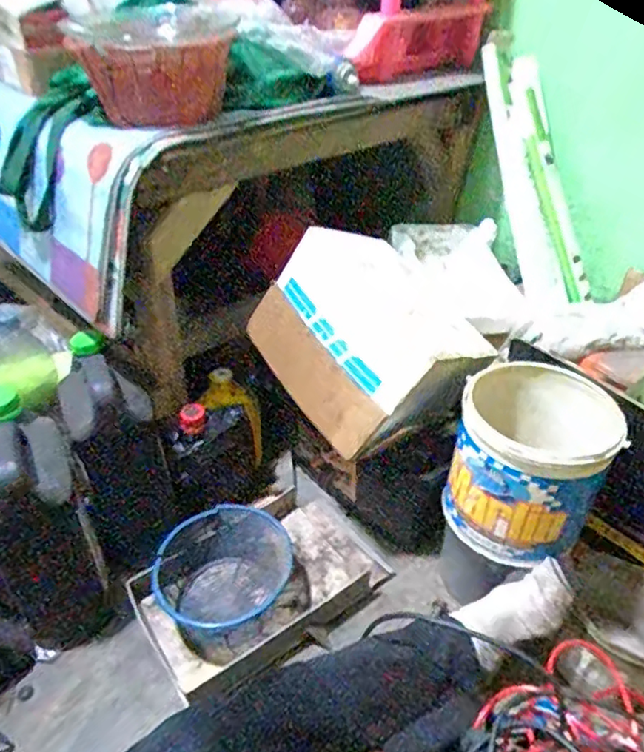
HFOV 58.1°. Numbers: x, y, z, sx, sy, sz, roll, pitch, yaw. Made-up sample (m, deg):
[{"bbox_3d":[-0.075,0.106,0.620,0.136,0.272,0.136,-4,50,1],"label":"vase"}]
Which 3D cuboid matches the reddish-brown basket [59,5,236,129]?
[{"bbox_3d":[-0.193,-0.361,0.688,0.155,0.111,0.161,-1,38,-4],"label":"reddish-brown basket"}]

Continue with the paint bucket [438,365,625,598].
[{"bbox_3d":[0.254,0.113,0.735,0.170,0.186,0.171,1,38,-1],"label":"paint bucket"}]

